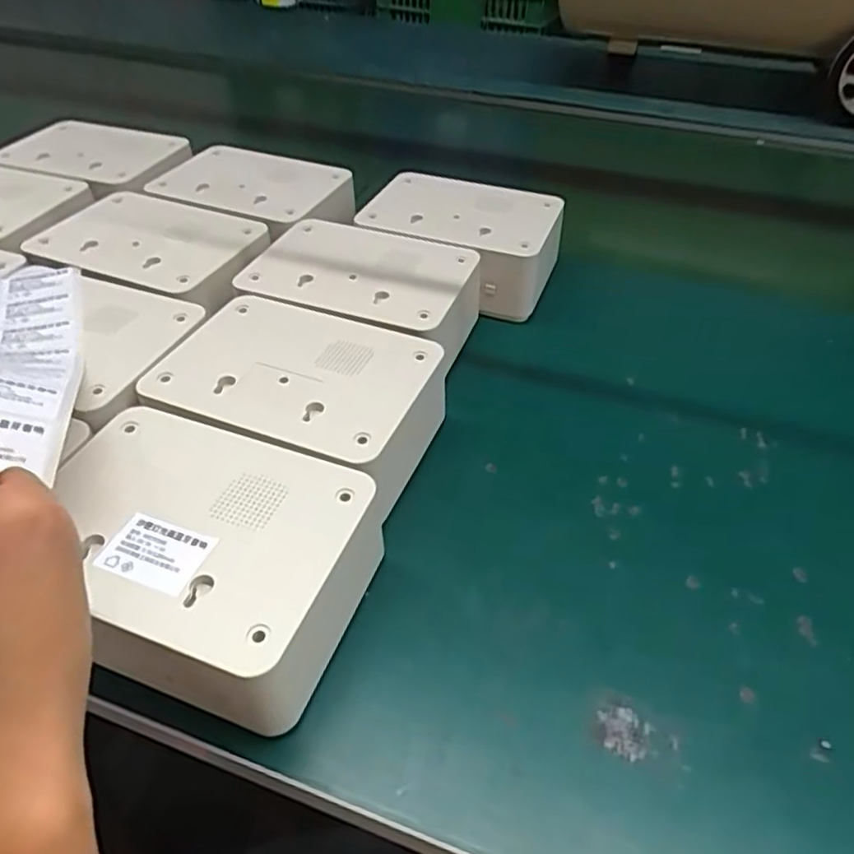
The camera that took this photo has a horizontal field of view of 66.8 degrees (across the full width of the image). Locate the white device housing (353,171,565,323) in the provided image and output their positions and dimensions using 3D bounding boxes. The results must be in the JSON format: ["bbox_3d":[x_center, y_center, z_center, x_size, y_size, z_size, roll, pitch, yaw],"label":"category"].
[{"bbox_3d":[0.031,-0.146,0.503,0.145,0.056,0.113,18,46,18],"label":"white device housing"}]

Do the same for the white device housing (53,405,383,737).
[{"bbox_3d":[-0.094,0.060,0.285,0.160,0.048,0.107,17,45,16],"label":"white device housing"}]

